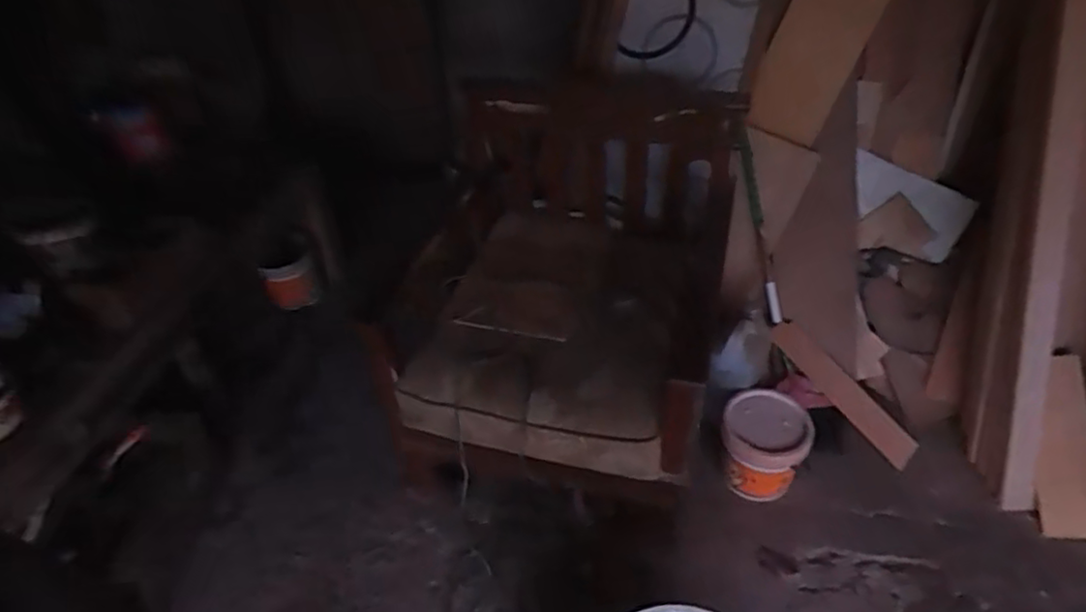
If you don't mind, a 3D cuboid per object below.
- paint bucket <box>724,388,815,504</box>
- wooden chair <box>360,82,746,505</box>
[{"bbox_3d":[0.522,0.333,1.535,0.190,0.190,0.204,4,43,13],"label":"paint bucket"},{"bbox_3d":[0.045,-0.012,1.500,0.671,0.707,0.752,10,45,19],"label":"wooden chair"}]

